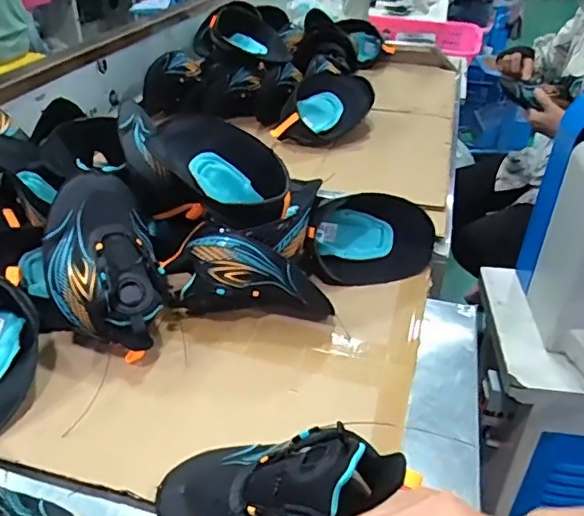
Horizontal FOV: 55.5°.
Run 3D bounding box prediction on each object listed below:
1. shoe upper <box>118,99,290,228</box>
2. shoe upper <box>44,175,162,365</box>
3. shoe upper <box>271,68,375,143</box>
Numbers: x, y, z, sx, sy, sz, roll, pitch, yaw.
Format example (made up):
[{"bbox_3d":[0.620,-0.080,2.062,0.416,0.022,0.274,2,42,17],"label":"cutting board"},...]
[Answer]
[{"bbox_3d":[-0.125,-0.129,0.687,0.271,0.082,0.107,27,40,10],"label":"shoe upper"},{"bbox_3d":[-0.217,0.015,0.612,0.131,0.095,0.201,-5,65,-31],"label":"shoe upper"},{"bbox_3d":[0.070,-0.290,1.103,0.105,0.103,0.222,27,41,32],"label":"shoe upper"}]

